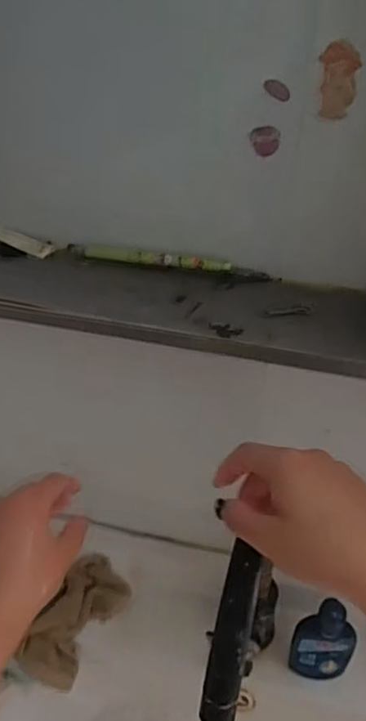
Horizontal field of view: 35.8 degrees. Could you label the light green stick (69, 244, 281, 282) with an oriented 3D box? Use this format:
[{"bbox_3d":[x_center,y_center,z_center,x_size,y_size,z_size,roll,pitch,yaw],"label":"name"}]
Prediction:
[{"bbox_3d":[-0.012,-0.084,0.475,0.176,0.013,0.012,9,36,10],"label":"light green stick"}]

